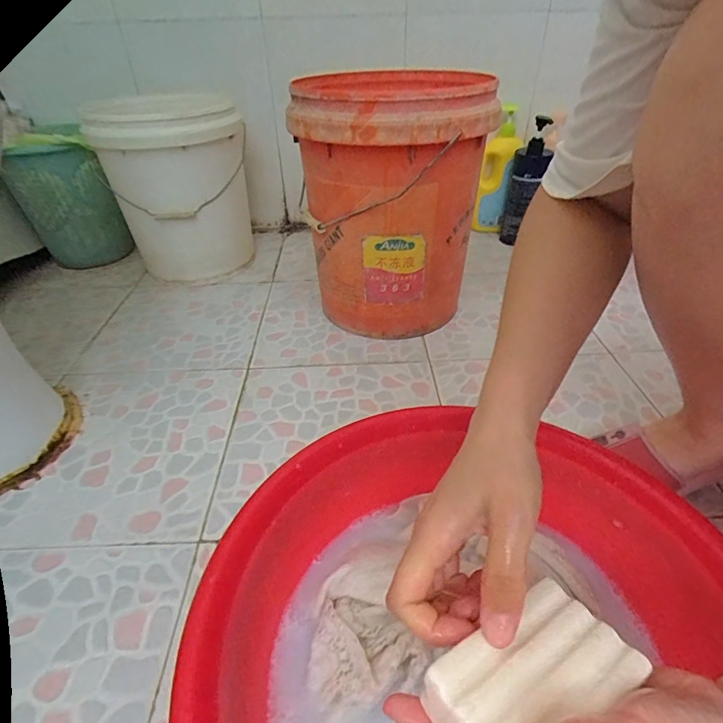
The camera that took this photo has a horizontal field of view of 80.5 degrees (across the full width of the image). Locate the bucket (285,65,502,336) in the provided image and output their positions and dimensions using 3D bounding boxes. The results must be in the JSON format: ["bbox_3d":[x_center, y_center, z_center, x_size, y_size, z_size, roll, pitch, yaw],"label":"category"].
[{"bbox_3d":[0.048,-0.264,0.742,0.281,0.366,0.307,-1,38,0],"label":"bucket"}]

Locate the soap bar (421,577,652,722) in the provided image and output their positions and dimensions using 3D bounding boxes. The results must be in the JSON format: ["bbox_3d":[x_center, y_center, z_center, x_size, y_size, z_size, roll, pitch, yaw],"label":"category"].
[{"bbox_3d":[0.083,0.155,0.207,0.105,0.022,0.057,-13,39,-31],"label":"soap bar"}]

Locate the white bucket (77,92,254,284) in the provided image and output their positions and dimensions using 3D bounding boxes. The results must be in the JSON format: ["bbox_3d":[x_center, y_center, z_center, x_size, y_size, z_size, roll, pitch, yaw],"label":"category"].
[{"bbox_3d":[-0.349,-0.331,0.866,0.236,0.331,0.252,-12,40,-13],"label":"white bucket"}]

